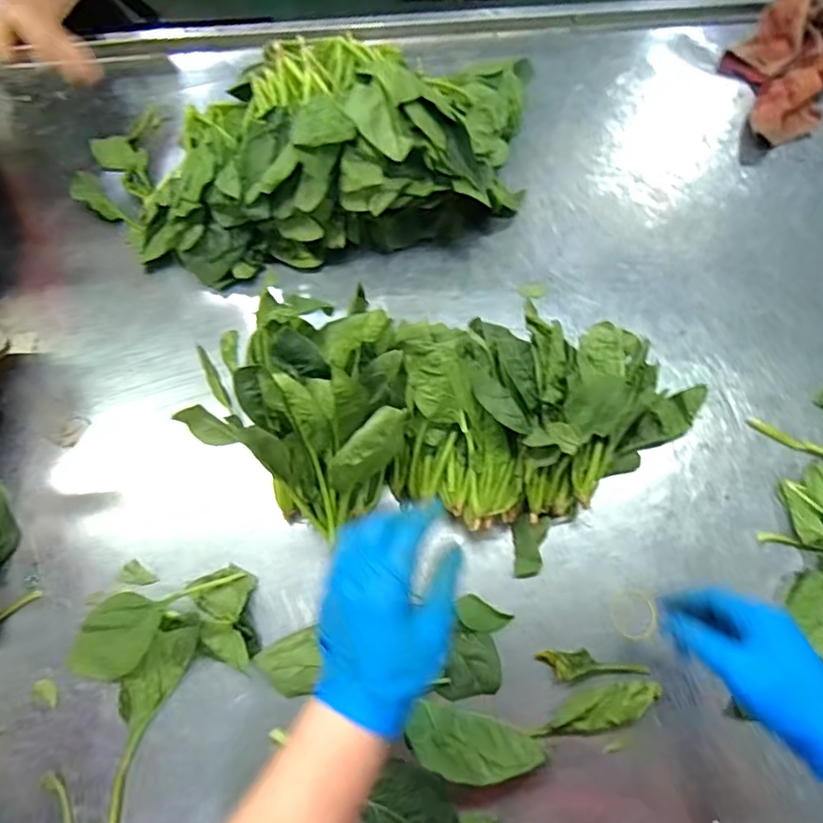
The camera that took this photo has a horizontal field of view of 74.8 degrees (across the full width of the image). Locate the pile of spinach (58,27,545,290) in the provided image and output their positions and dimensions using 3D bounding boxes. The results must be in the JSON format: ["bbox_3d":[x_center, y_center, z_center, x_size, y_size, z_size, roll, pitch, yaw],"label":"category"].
[{"bbox_3d":[-0.146,-0.329,0.653,0.561,0.161,0.257,-8,67,0],"label":"pile of spinach"}]

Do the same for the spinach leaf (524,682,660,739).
[{"bbox_3d":[0.168,0.268,0.484,0.121,0.021,0.032,-12,67,-2],"label":"spinach leaf"}]

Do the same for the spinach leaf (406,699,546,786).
[{"bbox_3d":[0.054,0.290,0.467,0.112,0.032,0.049,9,68,7],"label":"spinach leaf"}]

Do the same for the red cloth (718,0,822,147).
[{"bbox_3d":[0.502,-0.466,0.729,0.145,0.072,0.230,21,70,11],"label":"red cloth"}]

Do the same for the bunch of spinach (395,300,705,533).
[{"bbox_3d":[0.139,0.007,0.535,0.305,0.110,0.189,1,68,3],"label":"bunch of spinach"}]

